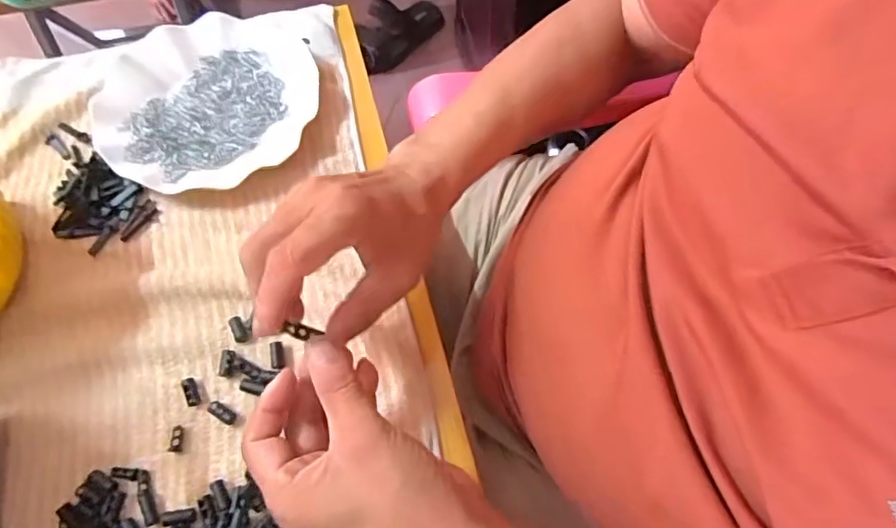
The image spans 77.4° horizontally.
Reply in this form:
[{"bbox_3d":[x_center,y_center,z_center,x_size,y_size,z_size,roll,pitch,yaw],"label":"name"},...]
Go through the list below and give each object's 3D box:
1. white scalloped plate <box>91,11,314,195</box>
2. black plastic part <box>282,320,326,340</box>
[{"bbox_3d":[-0.202,-0.139,0.475,0.180,0.018,0.169,-1,65,1],"label":"white scalloped plate"},{"bbox_3d":[-0.081,0.038,0.313,0.021,0.005,0.008,10,64,-11],"label":"black plastic part"}]

